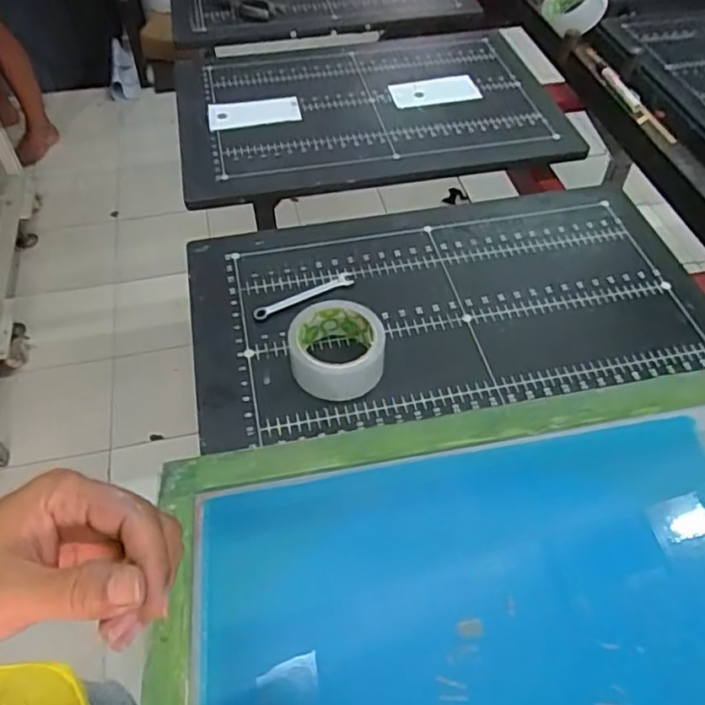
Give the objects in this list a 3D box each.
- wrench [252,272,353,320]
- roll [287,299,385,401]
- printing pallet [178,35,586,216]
[{"bbox_3d":[-0.055,-0.066,0.721,0.128,0.009,0.018,-28,57,-21],"label":"wrench"},{"bbox_3d":[-0.017,-0.004,0.646,0.095,0.051,0.090,0,51,-1],"label":"roll"},{"bbox_3d":[0.022,-0.405,1.002,0.588,0.025,0.416,-10,52,-9],"label":"printing pallet"}]

